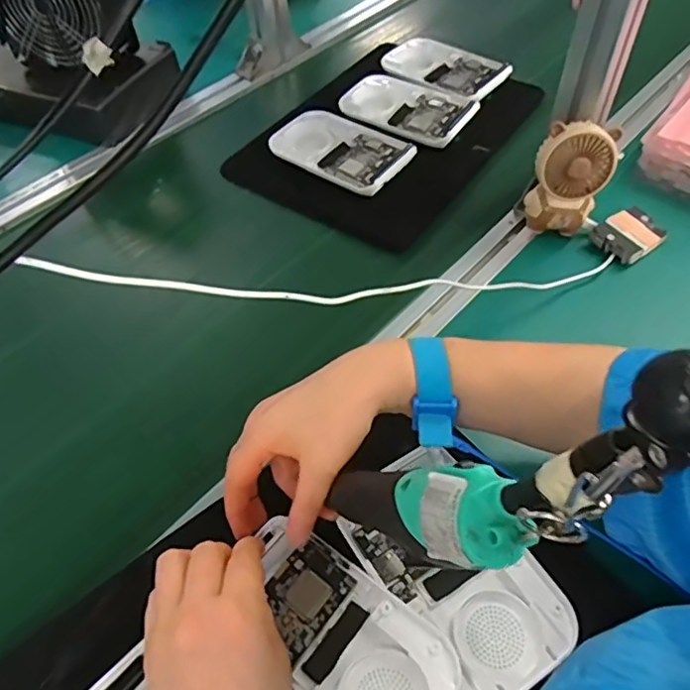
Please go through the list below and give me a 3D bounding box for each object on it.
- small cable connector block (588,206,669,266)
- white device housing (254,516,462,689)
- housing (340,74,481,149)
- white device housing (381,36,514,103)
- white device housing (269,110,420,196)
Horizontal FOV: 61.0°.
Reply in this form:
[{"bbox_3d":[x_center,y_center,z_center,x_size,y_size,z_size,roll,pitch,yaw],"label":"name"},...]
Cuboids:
[{"bbox_3d":[0.281,-0.111,0.572,0.067,0.012,0.052,-33,59,-21],"label":"small cable connector block"},{"bbox_3d":[-0.012,0.179,0.352,0.148,0.023,0.093,33,61,23],"label":"white device housing"},{"bbox_3d":[0.075,-0.291,0.710,0.162,0.012,0.105,29,59,21],"label":"housing"},{"bbox_3d":[0.132,-0.364,0.758,0.165,0.014,0.094,32,60,23],"label":"white device housing"},{"bbox_3d":[-0.006,-0.221,0.664,0.157,0.018,0.100,27,58,20],"label":"white device housing"}]

